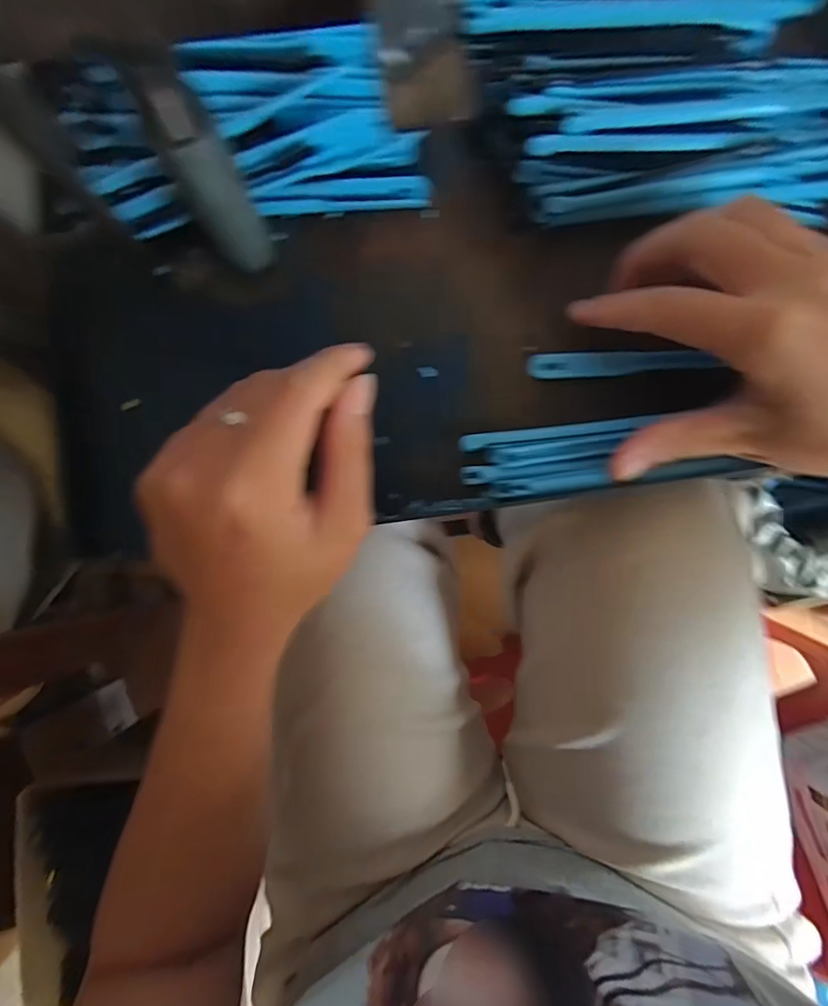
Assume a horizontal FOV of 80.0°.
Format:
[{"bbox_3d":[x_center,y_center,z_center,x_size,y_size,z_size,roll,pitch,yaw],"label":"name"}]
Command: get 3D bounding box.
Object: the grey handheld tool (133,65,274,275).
[{"bbox_3d":[-0.077,-0.121,0.191,0.022,0.095,0.010,-31,86,-2],"label":"grey handheld tool"}]

